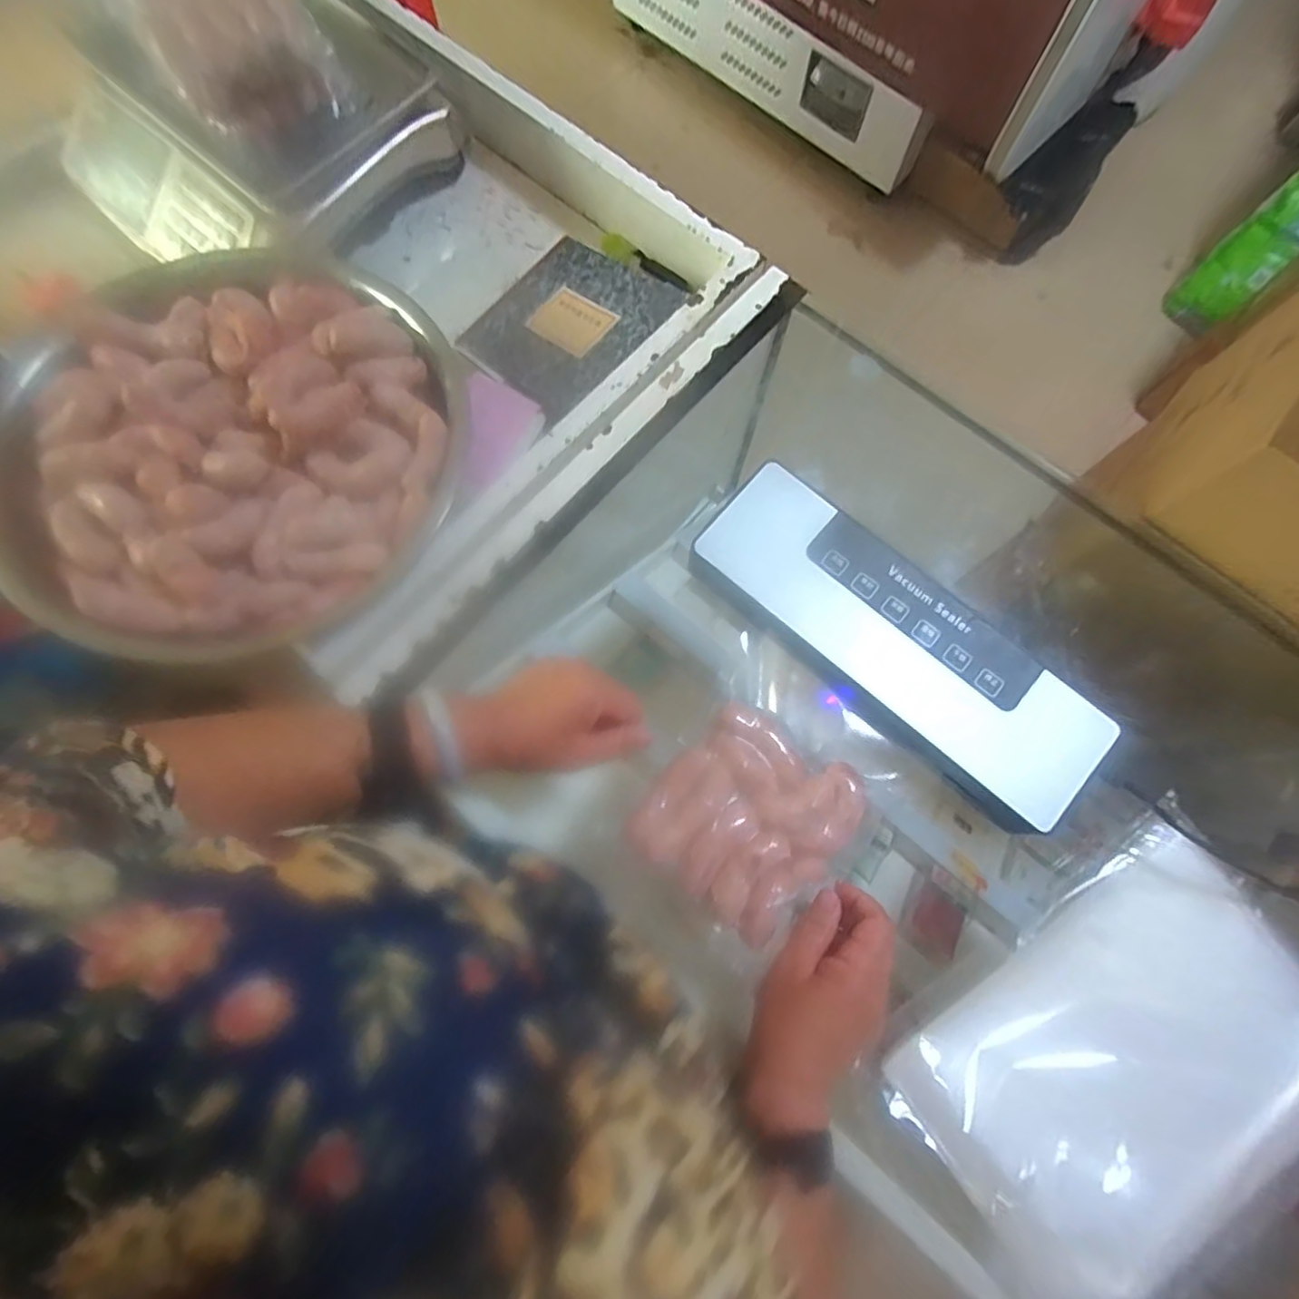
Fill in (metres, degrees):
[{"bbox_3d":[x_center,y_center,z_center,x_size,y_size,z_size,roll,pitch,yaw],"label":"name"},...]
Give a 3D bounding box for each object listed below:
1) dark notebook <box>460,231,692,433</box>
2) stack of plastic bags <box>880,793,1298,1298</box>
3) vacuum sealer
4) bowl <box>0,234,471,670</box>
[{"bbox_3d":[-0.088,-0.344,0.664,0.193,0.015,0.190,38,84,22],"label":"dark notebook"},{"bbox_3d":[0.340,0.293,0.443,0.317,0.027,0.215,-35,79,-10],"label":"stack of plastic bags"},{"bbox_3d":[0.193,-0.005,0.508,0.340,0.038,0.117,41,78,9],"label":"vacuum sealer"},{"bbox_3d":[-0.381,-0.198,0.580,0.408,0.097,0.402,0,75,-1],"label":"bowl"}]

